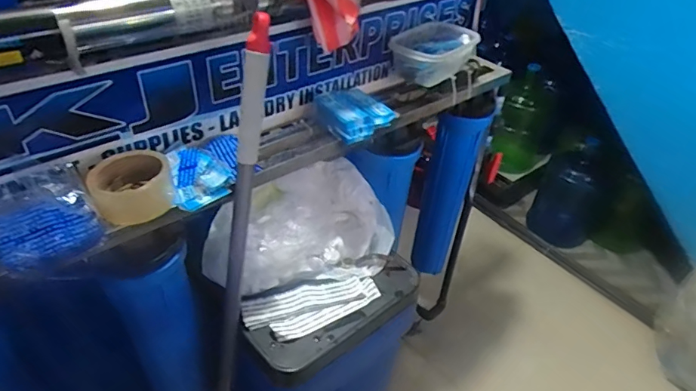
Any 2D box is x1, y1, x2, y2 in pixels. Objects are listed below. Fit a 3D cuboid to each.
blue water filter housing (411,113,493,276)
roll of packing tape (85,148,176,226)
[{"bbox_3d":[0.251,-0.005,1.203,0.117,0.480,0.122,16,40,15],"label":"blue water filter housing"},{"bbox_3d":[-0.281,-0.011,0.612,0.096,0.061,0.079,-19,44,-25],"label":"roll of packing tape"}]

